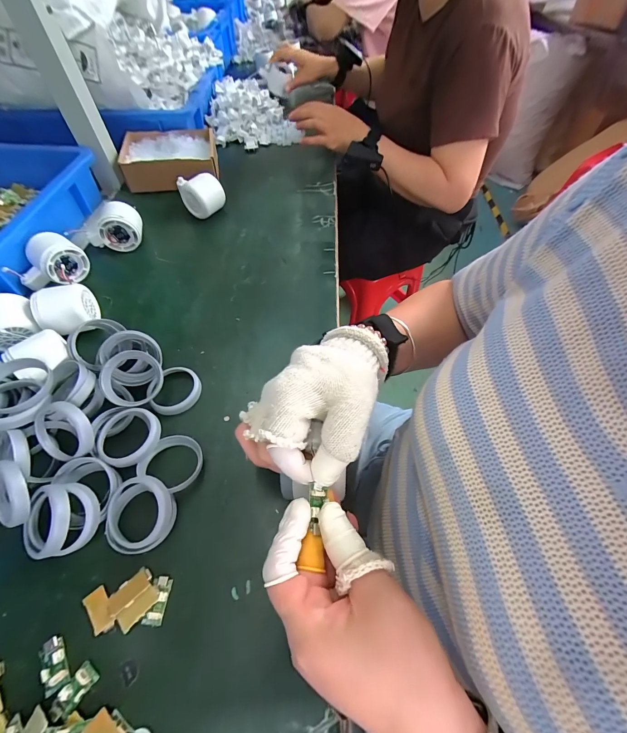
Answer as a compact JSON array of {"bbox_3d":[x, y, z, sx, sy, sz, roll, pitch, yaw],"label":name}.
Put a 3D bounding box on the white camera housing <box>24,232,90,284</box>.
[{"bbox_3d":[-0.364,-0.156,0.453,0.058,0.053,0.061,39,65,21],"label":"white camera housing"}]

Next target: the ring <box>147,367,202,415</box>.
[{"bbox_3d":[-0.159,0.026,0.365,0.055,0.018,0.058,1,57,-1],"label":"ring"}]

